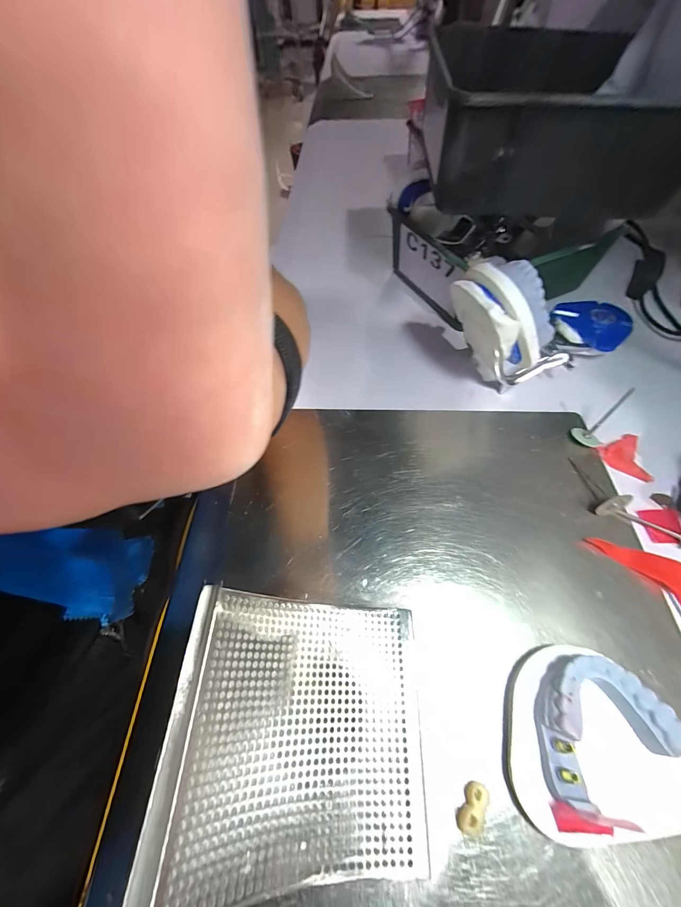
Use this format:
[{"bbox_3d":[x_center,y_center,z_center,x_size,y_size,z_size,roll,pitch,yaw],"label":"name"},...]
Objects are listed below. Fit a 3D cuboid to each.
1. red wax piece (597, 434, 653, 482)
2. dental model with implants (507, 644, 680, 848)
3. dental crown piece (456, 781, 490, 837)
[{"bbox_3d":[0.206,0.001,0.237,0.029,0.004,0.038,7,59,6],"label":"red wax piece"},{"bbox_3d":[0.114,0.128,0.147,0.076,0.025,0.067,-7,58,-2],"label":"dental model with implants"},{"bbox_3d":[0.058,0.156,0.143,0.010,0.006,0.019,35,66,21],"label":"dental crown piece"}]

